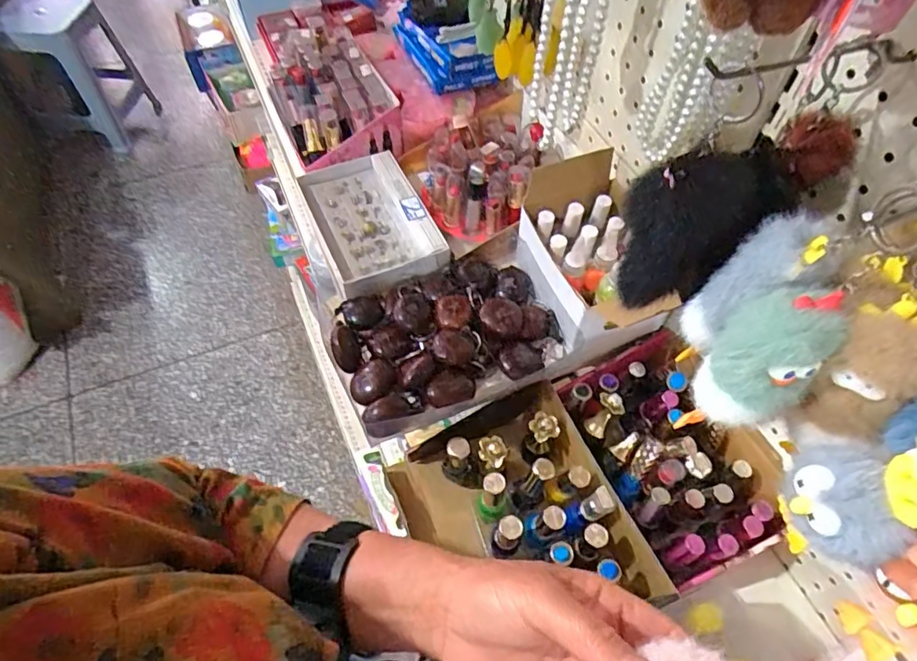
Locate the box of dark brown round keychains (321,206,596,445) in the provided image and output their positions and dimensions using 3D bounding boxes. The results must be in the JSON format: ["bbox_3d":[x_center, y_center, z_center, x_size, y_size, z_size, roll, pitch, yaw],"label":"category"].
[{"bbox_3d":[0.000,-0.007,0.560,0.251,0.060,0.173,-23,60,-16],"label":"box of dark brown round keychains"}]

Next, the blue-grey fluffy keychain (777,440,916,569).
[{"bbox_3d":[0.179,0.082,0.260,0.041,0.044,0.053,-9,57,-8],"label":"blue-grey fluffy keychain"}]

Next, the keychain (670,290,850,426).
[{"bbox_3d":[0.167,0.016,0.314,0.060,0.103,0.046,28,60,16],"label":"keychain"}]

